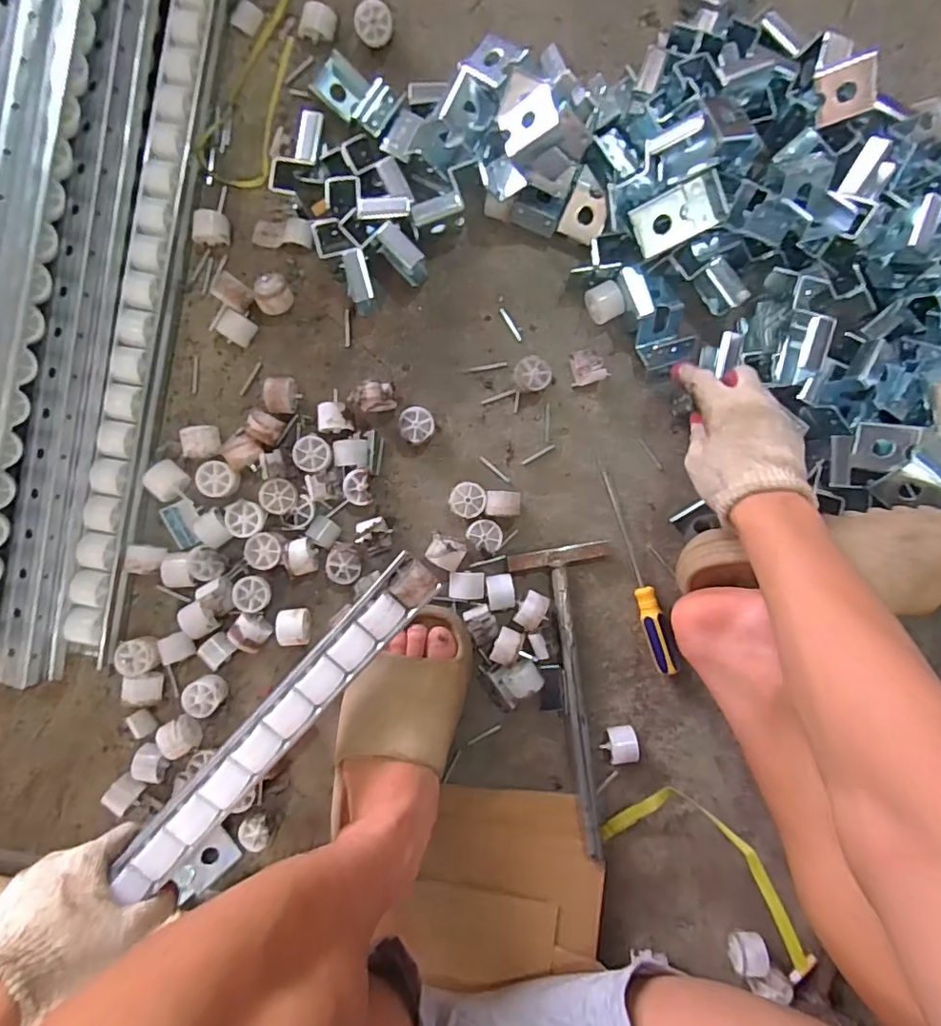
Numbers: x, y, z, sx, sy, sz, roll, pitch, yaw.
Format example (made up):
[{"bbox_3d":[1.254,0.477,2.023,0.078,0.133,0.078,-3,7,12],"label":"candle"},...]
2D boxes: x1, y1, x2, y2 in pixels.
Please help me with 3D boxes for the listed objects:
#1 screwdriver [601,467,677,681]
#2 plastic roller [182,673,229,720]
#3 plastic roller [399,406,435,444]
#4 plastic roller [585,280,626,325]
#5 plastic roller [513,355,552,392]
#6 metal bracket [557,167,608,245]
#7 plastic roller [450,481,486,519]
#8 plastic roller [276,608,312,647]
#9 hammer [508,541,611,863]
[{"bbox_3d":[0.168,0.060,0.555,0.020,0.024,0.205,-16,90,1],"label":"screwdriver"},{"bbox_3d":[-0.261,0.180,0.553,0.040,0.023,0.034,-40,90,0],"label":"plastic roller"},{"bbox_3d":[-0.053,-0.087,0.557,0.034,0.027,0.035,0,90,1],"label":"plastic roller"},{"bbox_3d":[0.133,-0.209,0.556,0.031,0.025,0.036,-19,90,1],"label":"plastic roller"},{"bbox_3d":[0.062,-0.138,0.559,0.035,0.021,0.034,0,90,1],"label":"plastic roller"},{"bbox_3d":[0.118,-0.298,0.548,0.043,0.028,0.058,30,120,10],"label":"metal bracket"},{"bbox_3d":[-0.002,-0.013,0.557,0.034,0.024,0.035,5,90,1],"label":"plastic roller"},{"bbox_3d":[-0.172,0.110,0.546,0.027,0.028,0.035,-7,90,1],"label":"plastic roller"},{"bbox_3d":[0.111,0.181,0.550,0.097,0.034,0.295,-9,90,1],"label":"hammer"}]

